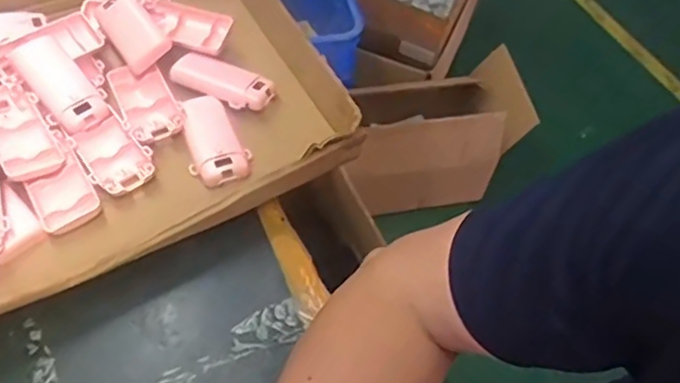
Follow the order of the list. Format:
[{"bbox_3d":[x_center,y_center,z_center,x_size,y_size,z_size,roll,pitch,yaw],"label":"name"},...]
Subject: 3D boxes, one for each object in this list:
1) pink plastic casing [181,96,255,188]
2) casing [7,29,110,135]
[{"bbox_3d":[-0.111,-0.044,0.538,0.047,0.016,0.090,-23,63,-18],"label":"pink plastic casing"},{"bbox_3d":[-0.245,-0.099,0.541,0.047,0.025,0.111,-34,67,-23],"label":"casing"}]

